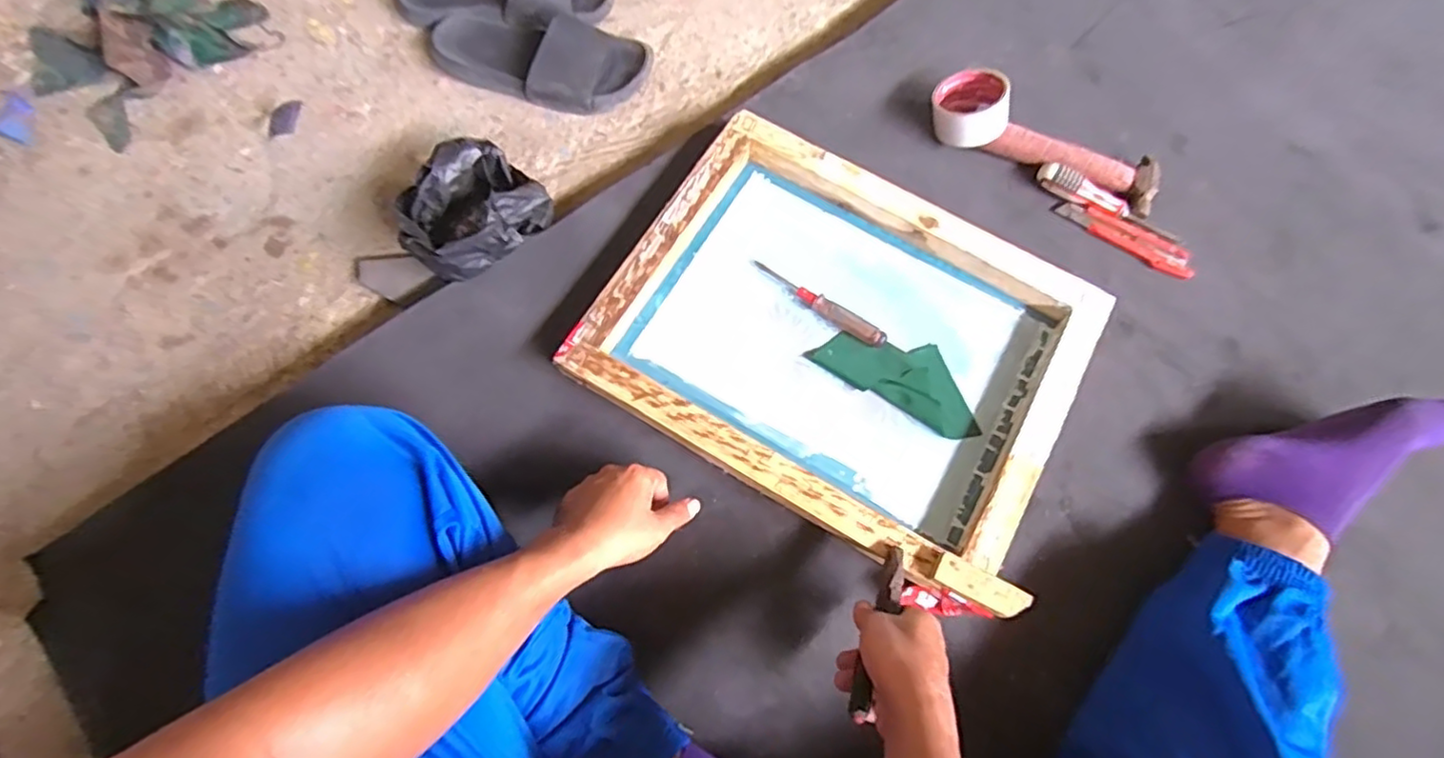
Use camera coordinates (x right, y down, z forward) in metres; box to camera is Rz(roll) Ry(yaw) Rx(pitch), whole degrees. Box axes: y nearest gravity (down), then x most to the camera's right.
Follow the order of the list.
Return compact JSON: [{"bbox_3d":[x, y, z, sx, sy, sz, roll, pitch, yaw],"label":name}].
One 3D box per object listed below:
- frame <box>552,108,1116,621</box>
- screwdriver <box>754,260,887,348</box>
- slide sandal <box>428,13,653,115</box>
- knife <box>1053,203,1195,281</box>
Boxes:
[{"bbox_3d":[0.126,-0.047,0.700,0.475,0.061,0.375,30,76,10],"label":"frame"},{"bbox_3d":[0.109,-0.086,0.733,0.168,0.015,0.019,34,76,11],"label":"screwdriver"},{"bbox_3d":[-0.236,-0.410,0.832,0.276,0.072,0.108,9,74,4],"label":"slide sandal"},{"bbox_3d":[0.480,-0.168,0.775,0.162,0.015,0.034,29,75,10],"label":"knife"}]

